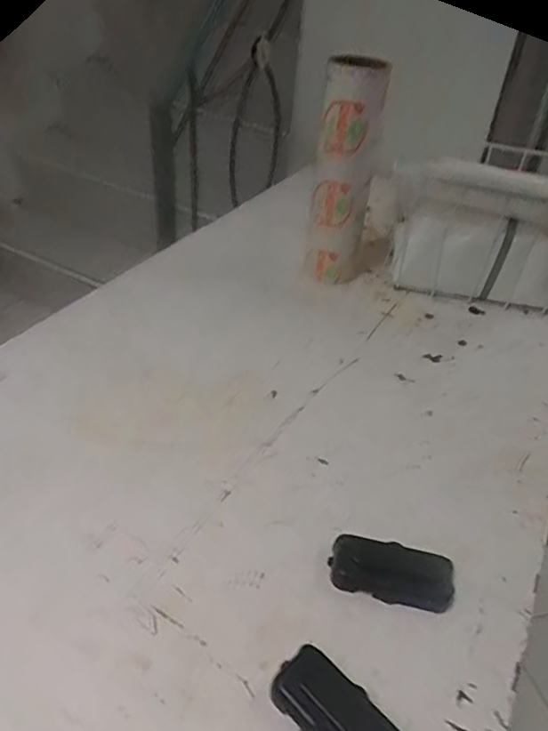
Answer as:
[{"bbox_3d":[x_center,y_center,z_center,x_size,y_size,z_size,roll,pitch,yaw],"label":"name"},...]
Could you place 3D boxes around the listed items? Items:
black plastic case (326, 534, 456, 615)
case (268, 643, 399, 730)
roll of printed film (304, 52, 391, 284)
[{"bbox_3d":[0.107,0.186,0.529,0.109,0.020,0.050,9,38,7],"label":"black plastic case"},{"bbox_3d":[0.049,0.257,0.426,0.053,0.024,0.105,-27,47,-34],"label":"case"},{"bbox_3d":[0.101,-0.271,0.874,0.088,0.322,0.086,6,38,3],"label":"roll of printed film"}]

